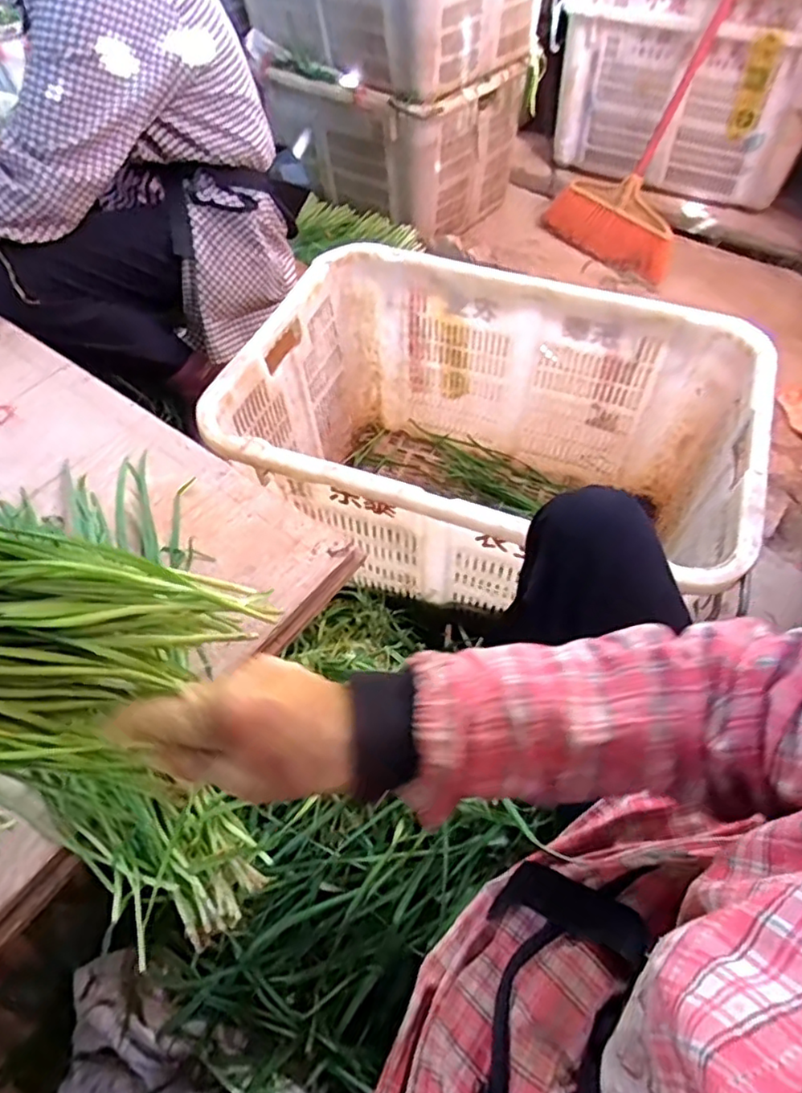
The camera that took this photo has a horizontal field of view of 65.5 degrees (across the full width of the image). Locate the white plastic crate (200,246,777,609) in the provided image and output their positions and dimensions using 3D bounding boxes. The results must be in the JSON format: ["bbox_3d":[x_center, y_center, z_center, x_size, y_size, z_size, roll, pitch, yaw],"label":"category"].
[{"bbox_3d":[0.118,-0.122,0.933,0.654,0.362,0.455,17,55,13],"label":"white plastic crate"}]

